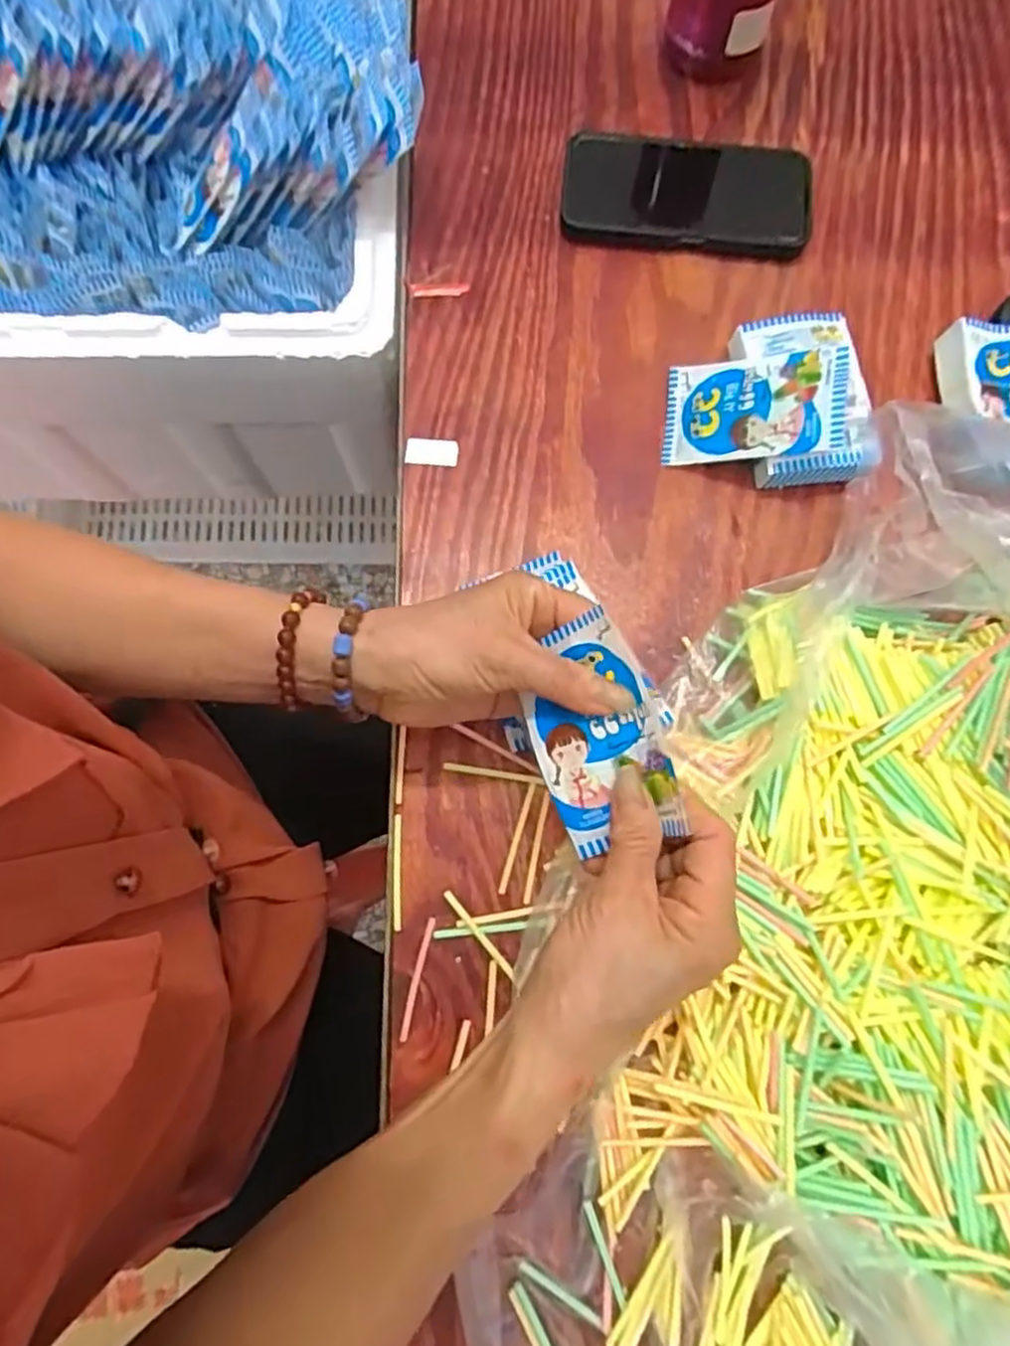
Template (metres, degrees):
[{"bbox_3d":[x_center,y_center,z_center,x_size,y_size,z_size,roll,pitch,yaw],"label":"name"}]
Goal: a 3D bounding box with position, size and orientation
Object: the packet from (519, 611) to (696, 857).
[{"bbox_3d":[0.041,0.028,0.320,0.060,0.010,0.100,-24,82,29],"label":"packet"}]

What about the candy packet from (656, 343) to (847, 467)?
[{"bbox_3d":[0.149,-0.162,0.429,0.103,0.010,0.066,1,79,29],"label":"candy packet"}]

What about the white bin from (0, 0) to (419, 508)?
[{"bbox_3d":[-0.345,-0.375,0.541,0.566,0.219,0.386,-1,77,-2],"label":"white bin"}]

